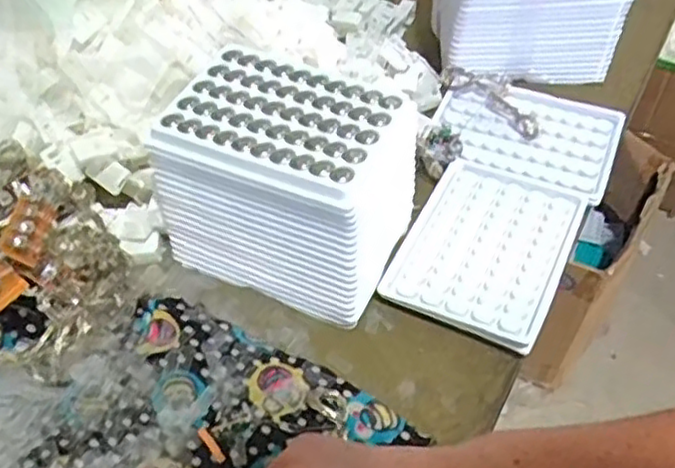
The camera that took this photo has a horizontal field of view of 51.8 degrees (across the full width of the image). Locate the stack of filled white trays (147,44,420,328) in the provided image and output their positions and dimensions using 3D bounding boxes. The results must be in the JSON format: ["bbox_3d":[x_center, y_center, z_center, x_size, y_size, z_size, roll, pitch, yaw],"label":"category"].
[{"bbox_3d":[-0.026,-0.030,0.414,0.141,0.093,0.094,19,52,16],"label":"stack of filled white trays"}]

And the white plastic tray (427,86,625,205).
[{"bbox_3d":[0.137,-0.075,0.513,0.130,0.008,0.095,21,53,17],"label":"white plastic tray"}]

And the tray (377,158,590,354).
[{"bbox_3d":[0.094,0.006,0.439,0.097,0.012,0.129,22,53,18],"label":"tray"}]

